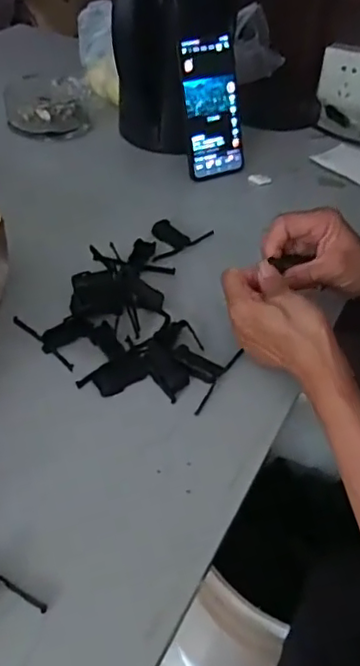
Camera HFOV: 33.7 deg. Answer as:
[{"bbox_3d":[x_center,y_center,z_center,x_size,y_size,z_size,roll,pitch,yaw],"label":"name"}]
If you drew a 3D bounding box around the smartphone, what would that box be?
[{"bbox_3d":[0.040,-0.274,0.728,0.075,0.161,0.015,-19,27,-23],"label":"smartphone"}]

